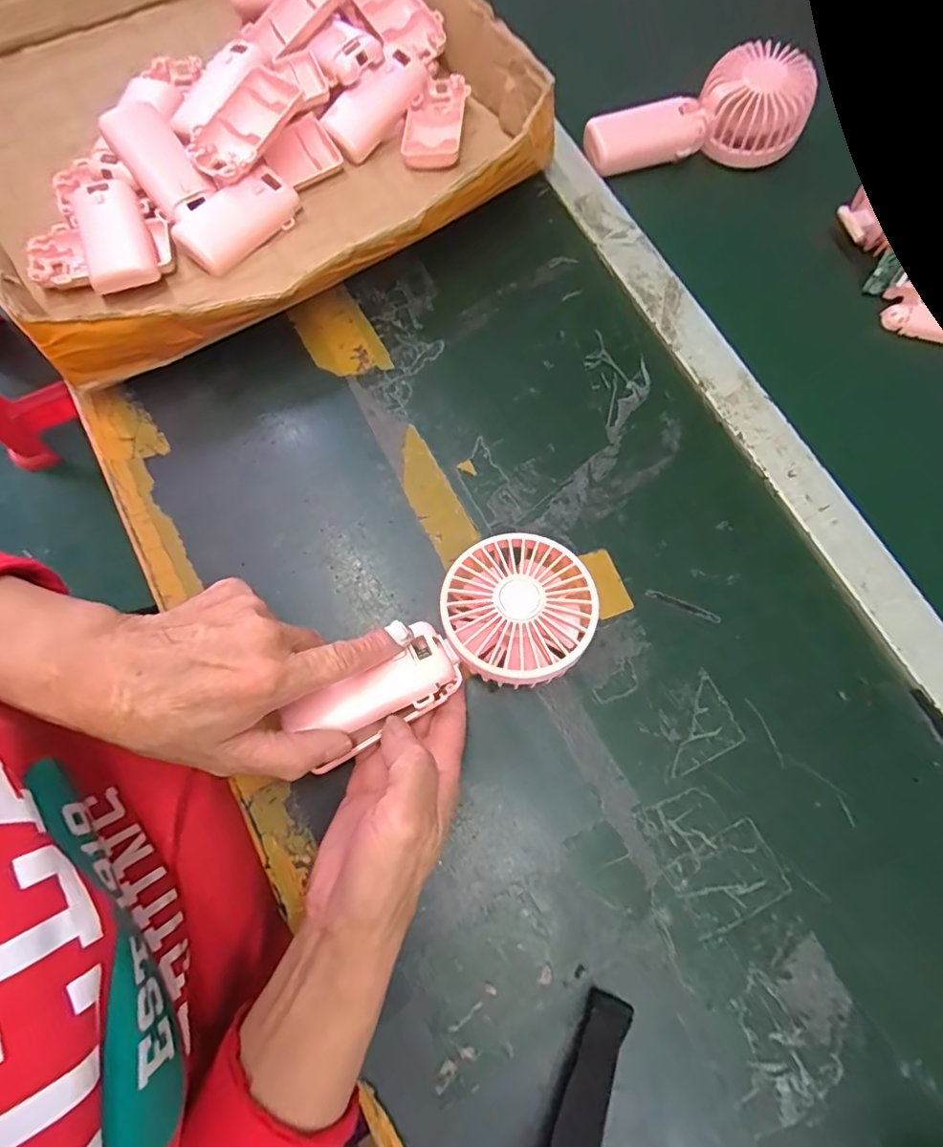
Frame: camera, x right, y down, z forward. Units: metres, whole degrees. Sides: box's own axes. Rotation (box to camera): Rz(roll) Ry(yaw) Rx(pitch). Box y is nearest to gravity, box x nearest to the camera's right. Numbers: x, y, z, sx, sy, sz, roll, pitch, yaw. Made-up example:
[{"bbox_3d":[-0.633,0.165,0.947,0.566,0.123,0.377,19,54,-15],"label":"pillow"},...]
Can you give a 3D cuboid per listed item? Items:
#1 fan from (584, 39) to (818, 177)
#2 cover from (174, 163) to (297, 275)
[{"bbox_3d":[0.181,-0.370,0.435,0.174,0.050,0.067,-16,76,-6],"label":"fan"},{"bbox_3d":[-0.171,-0.262,0.404,0.042,0.025,0.094,41,78,8],"label":"cover"}]

